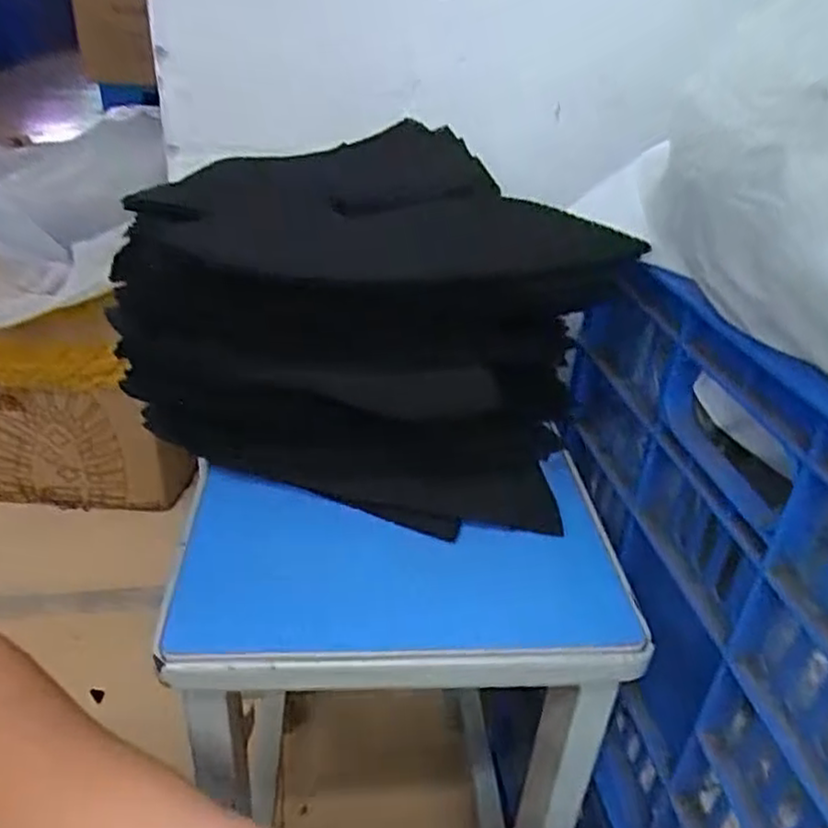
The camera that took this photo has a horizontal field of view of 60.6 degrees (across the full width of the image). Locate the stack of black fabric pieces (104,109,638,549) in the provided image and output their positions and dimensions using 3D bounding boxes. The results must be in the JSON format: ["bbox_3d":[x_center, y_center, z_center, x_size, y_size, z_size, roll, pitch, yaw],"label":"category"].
[{"bbox_3d":[-0.029,-0.044,0.389,0.238,0.179,0.123,5,32,0],"label":"stack of black fabric pieces"}]

